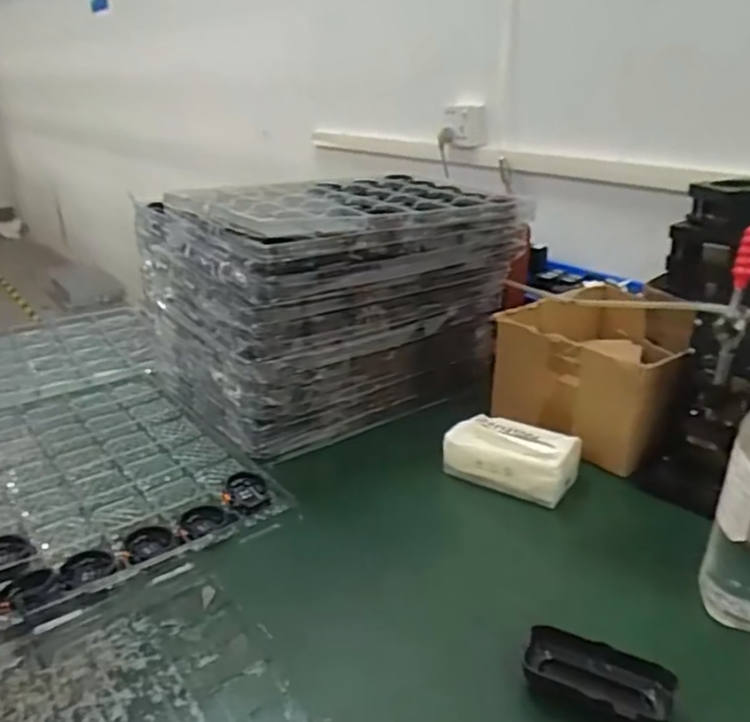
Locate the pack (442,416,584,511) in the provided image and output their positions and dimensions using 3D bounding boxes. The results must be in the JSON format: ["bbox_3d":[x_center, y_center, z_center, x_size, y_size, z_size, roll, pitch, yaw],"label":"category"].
[{"bbox_3d":[0.162,0.117,0.766,0.144,0.065,0.081,12,25,26],"label":"pack"}]

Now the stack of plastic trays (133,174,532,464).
[{"bbox_3d":[-0.053,-0.092,0.945,0.455,0.287,0.288,-15,27,-33],"label":"stack of plastic trays"}]

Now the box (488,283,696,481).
[{"bbox_3d":[0.299,0.006,0.896,0.226,0.136,0.282,13,25,28],"label":"box"}]

